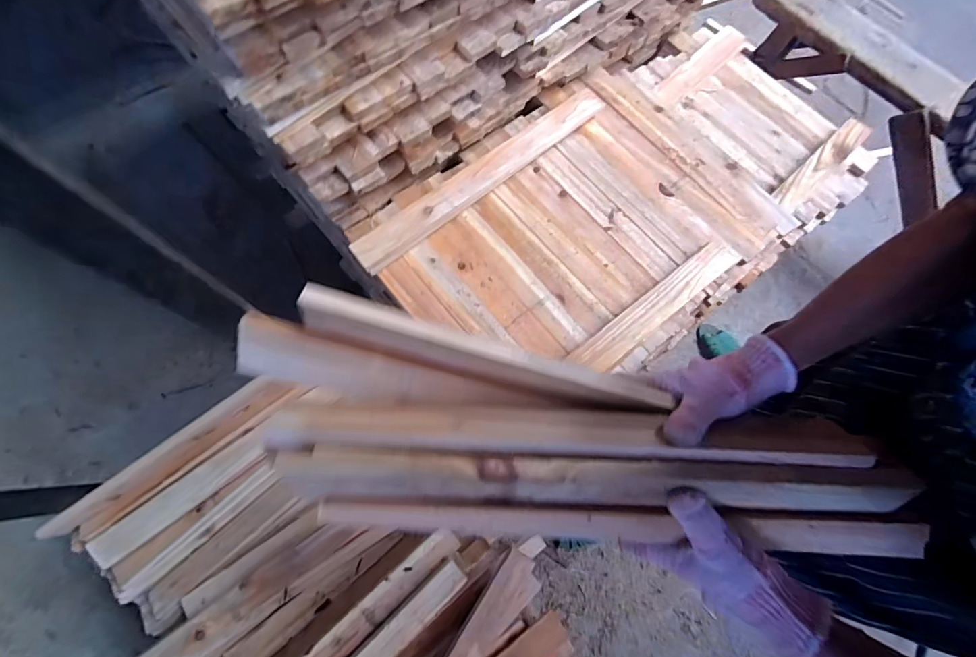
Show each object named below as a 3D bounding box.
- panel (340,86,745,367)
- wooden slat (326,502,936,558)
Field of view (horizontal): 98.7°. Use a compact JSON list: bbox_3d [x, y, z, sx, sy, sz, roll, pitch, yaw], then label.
[{"bbox_3d":[0.114,-0.150,0.725,0.528,0.043,0.442,-38,77,-13],"label":"panel"},{"bbox_3d":[0.105,0.166,0.355,0.487,0.021,0.028,1,72,3],"label":"wooden slat"}]

